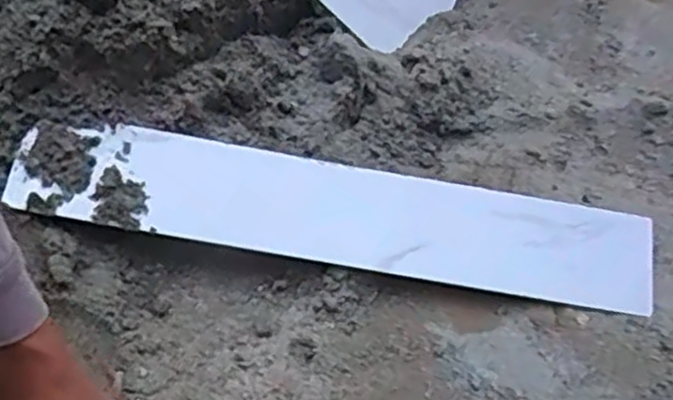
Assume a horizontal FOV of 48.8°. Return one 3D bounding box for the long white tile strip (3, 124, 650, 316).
[{"bbox_3d":[0.007,0.011,0.697,0.588,0.008,0.104,11,66,-4],"label":"long white tile strip"}]

